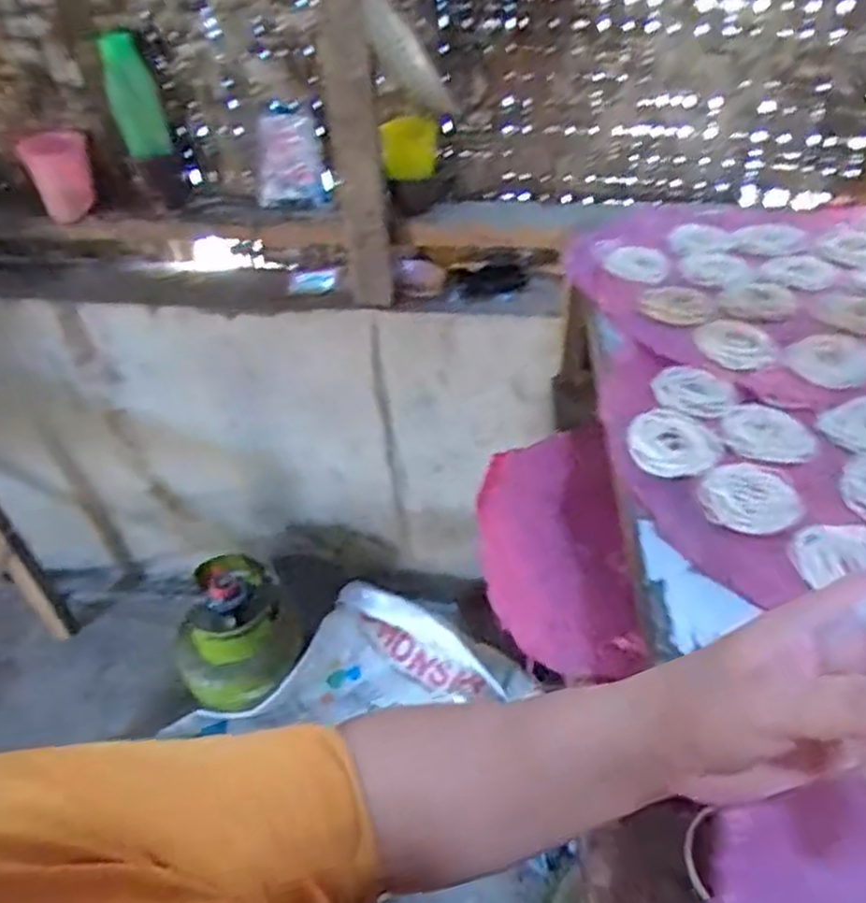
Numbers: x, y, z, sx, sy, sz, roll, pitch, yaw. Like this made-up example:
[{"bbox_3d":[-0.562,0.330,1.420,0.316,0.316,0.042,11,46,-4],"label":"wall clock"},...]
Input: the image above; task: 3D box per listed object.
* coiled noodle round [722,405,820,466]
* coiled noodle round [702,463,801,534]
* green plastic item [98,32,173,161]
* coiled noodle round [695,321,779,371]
[{"bbox_3d":[0.275,-0.016,0.599,0.070,0.004,0.069,1,44,5],"label":"coiled noodle round"},{"bbox_3d":[0.237,0.032,0.548,0.064,0.010,0.067,-2,43,2],"label":"coiled noodle round"},{"bbox_3d":[-0.435,-0.511,1.064,0.068,0.165,0.041,-19,46,-16],"label":"green plastic item"},{"bbox_3d":[0.277,-0.098,0.673,0.057,0.009,0.076,-21,46,-18],"label":"coiled noodle round"}]

